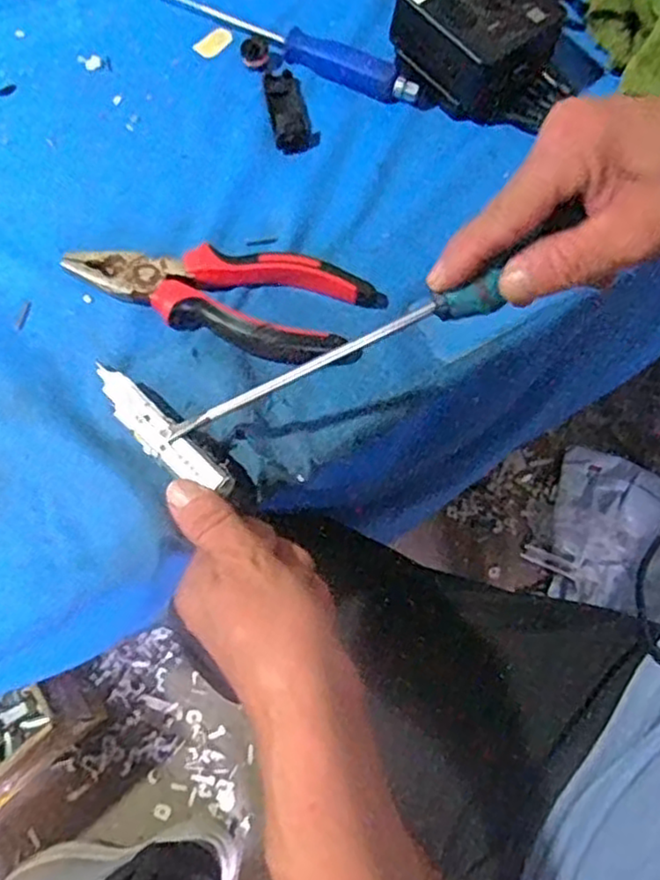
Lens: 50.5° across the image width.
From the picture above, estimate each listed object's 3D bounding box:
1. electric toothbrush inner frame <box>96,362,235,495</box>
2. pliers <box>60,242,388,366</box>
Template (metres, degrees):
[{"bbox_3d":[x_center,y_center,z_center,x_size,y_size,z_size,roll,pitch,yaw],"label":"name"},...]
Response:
[{"bbox_3d":[-0.087,-0.005,0.348,0.098,0.008,0.018,40,76,17],"label":"electric toothbrush inner frame"},{"bbox_3d":[-0.057,-0.080,0.383,0.162,0.022,0.055,14,70,2],"label":"pliers"}]

